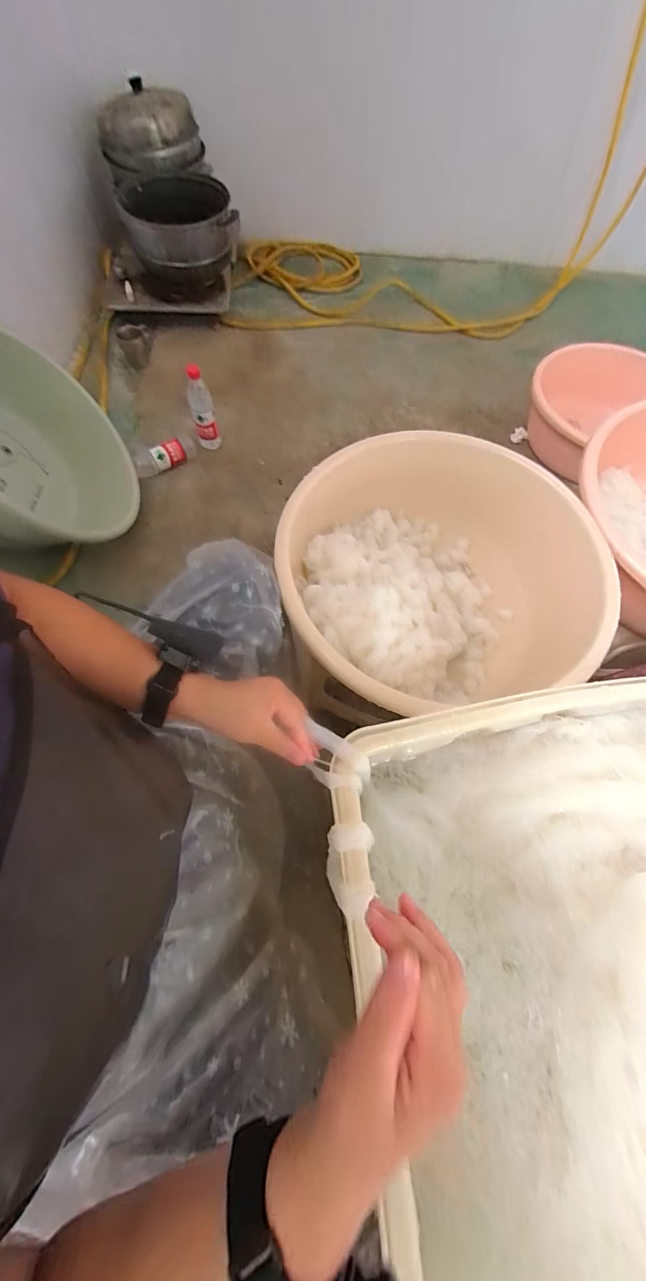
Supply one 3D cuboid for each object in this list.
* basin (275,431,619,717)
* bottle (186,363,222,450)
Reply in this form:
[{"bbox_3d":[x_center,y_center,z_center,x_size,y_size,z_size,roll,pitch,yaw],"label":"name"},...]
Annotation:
[{"bbox_3d":[0.156,-0.096,0.655,0.421,0.175,0.422,1,65,-1],"label":"basin"},{"bbox_3d":[-0.323,-0.614,1.149,0.060,0.220,0.067,-16,66,-9],"label":"bottle"}]

